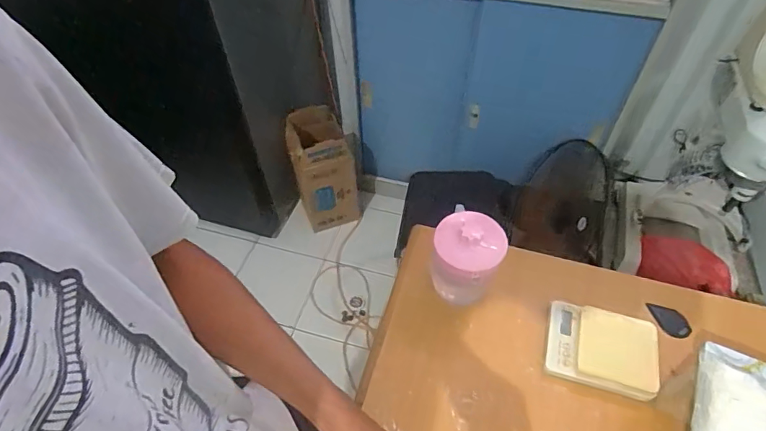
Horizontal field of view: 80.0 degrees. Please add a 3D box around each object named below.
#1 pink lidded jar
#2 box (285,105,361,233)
[{"bbox_3d":[0.148,0.077,0.803,0.109,0.152,0.119,-1,52,1],"label":"pink lidded jar"},{"bbox_3d":[-0.225,-0.170,1.804,0.241,0.455,0.221,-12,52,-8],"label":"box"}]

